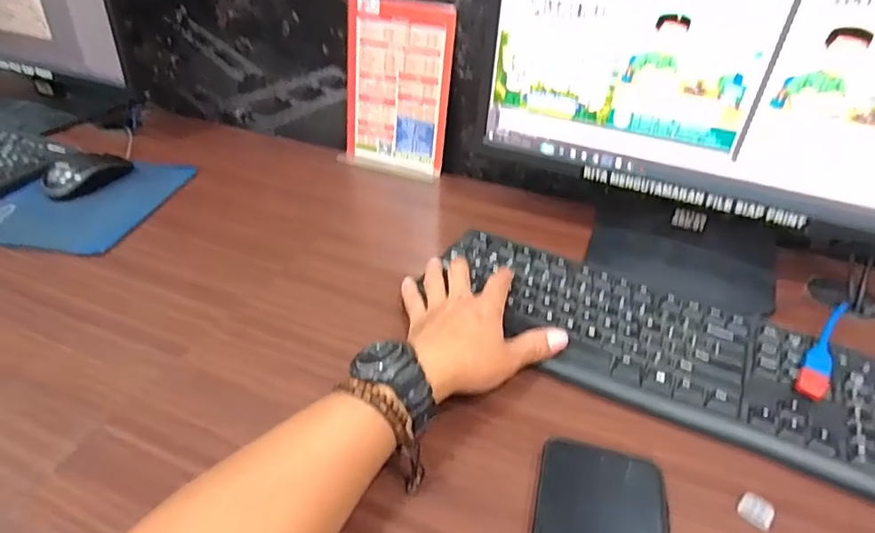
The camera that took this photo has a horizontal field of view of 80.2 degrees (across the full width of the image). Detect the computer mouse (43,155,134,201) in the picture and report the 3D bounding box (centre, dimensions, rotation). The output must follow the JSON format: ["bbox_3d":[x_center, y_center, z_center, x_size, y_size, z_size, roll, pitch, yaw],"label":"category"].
[{"bbox_3d":[-0.425,-0.114,0.635,0.096,0.034,0.047,-29,47,-35],"label":"computer mouse"}]

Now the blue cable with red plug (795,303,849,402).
[{"bbox_3d":[0.323,0.066,0.434,0.020,0.012,0.118,28,47,28],"label":"blue cable with red plug"}]

